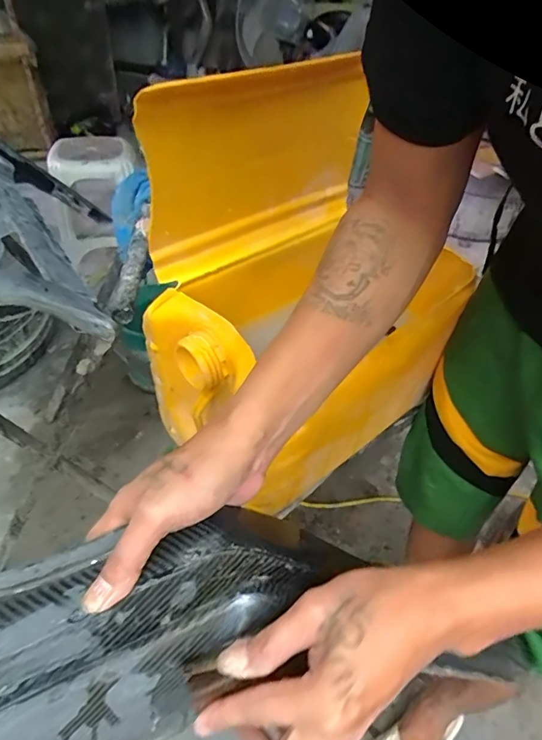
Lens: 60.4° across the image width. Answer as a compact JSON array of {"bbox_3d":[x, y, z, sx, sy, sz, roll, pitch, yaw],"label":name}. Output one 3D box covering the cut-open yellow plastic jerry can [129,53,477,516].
[{"bbox_3d":[0.056,-0.119,0.566,0.395,0.372,0.260,-30,54,-30],"label":"cut-open yellow plastic jerry can"}]

